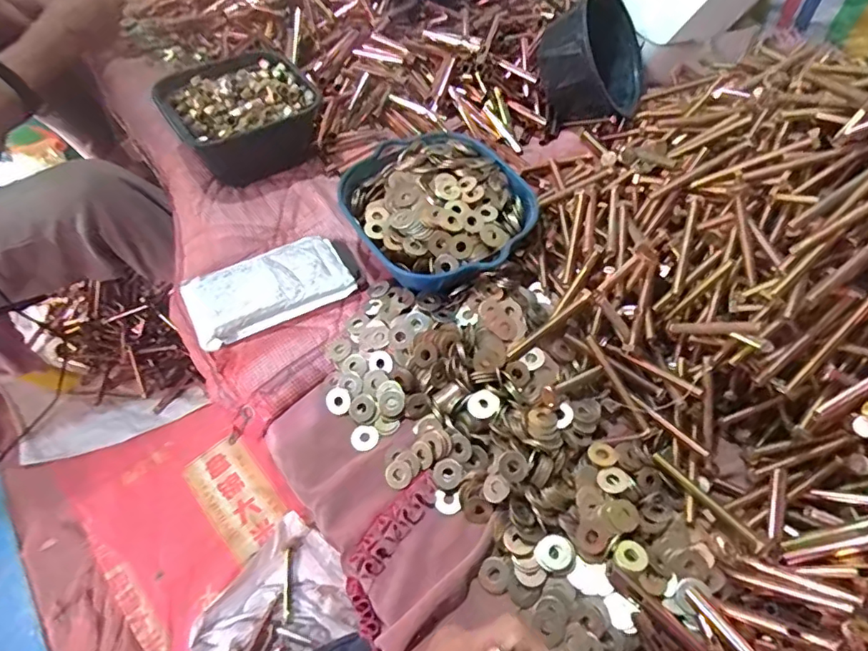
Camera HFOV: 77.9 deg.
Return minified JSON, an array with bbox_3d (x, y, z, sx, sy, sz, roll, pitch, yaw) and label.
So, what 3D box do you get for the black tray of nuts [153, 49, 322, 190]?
[{"bbox_3d":[-0.238,-0.269,0.678,0.169,0.083,0.163,-30,62,-17],"label":"black tray of nuts"}]

